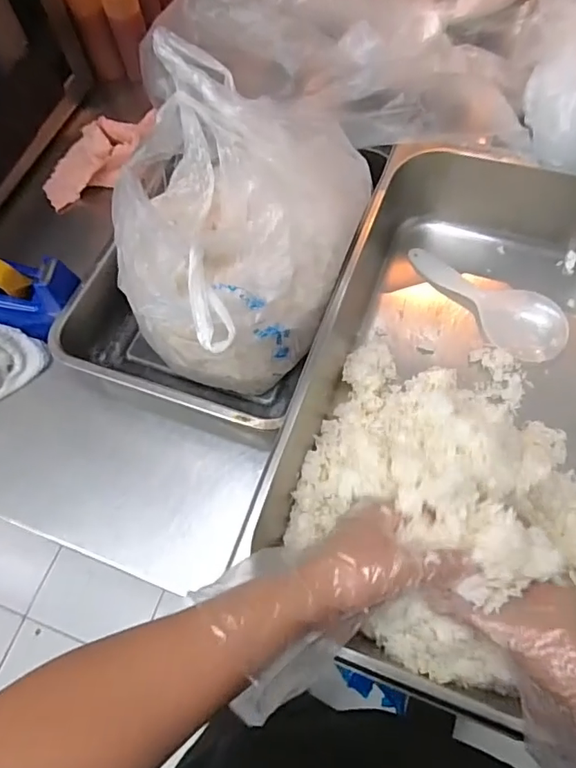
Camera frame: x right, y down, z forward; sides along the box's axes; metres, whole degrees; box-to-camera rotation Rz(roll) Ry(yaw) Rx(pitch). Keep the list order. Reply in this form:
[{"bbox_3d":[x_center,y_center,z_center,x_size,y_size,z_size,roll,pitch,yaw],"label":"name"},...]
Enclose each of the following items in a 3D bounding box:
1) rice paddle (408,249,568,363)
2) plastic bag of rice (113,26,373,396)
[{"bbox_3d":[0.229,-0.103,0.592,0.065,0.022,0.197,-40,68,-14],"label":"rice paddle"},{"bbox_3d":[-0.043,-0.151,0.517,0.204,0.178,0.278,11,66,9],"label":"plastic bag of rice"}]

